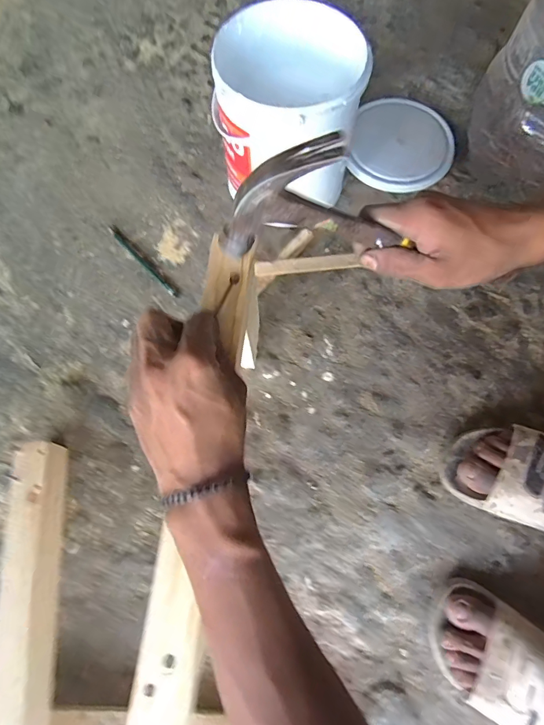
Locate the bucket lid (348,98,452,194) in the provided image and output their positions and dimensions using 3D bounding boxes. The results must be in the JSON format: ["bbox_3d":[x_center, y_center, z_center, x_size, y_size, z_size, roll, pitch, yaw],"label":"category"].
[{"bbox_3d":[0.200,-0.337,0.638,0.154,0.025,0.163,0,75,-1],"label":"bucket lid"}]

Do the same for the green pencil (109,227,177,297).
[{"bbox_3d":[-0.186,-0.145,0.590,0.010,0.010,0.150,-44,80,-11],"label":"green pencil"}]

